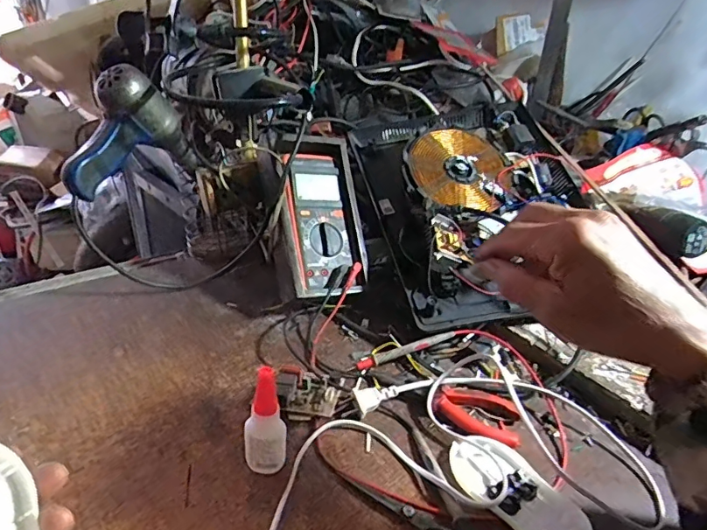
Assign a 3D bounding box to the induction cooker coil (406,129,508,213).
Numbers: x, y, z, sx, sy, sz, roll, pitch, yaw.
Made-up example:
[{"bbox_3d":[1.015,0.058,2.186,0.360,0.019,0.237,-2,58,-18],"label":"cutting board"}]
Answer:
[{"bbox_3d":[0.149,-0.130,0.673,0.146,0.014,0.144,4,63,-9],"label":"induction cooker coil"}]

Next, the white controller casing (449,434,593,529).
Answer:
[{"bbox_3d":[0.132,0.184,0.397,0.059,0.012,0.120,-19,37,-31],"label":"white controller casing"}]

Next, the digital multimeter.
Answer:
[{"bbox_3d":[-0.039,-0.064,0.605,0.101,0.209,0.052,-5,-13,-12],"label":"digital multimeter"}]

